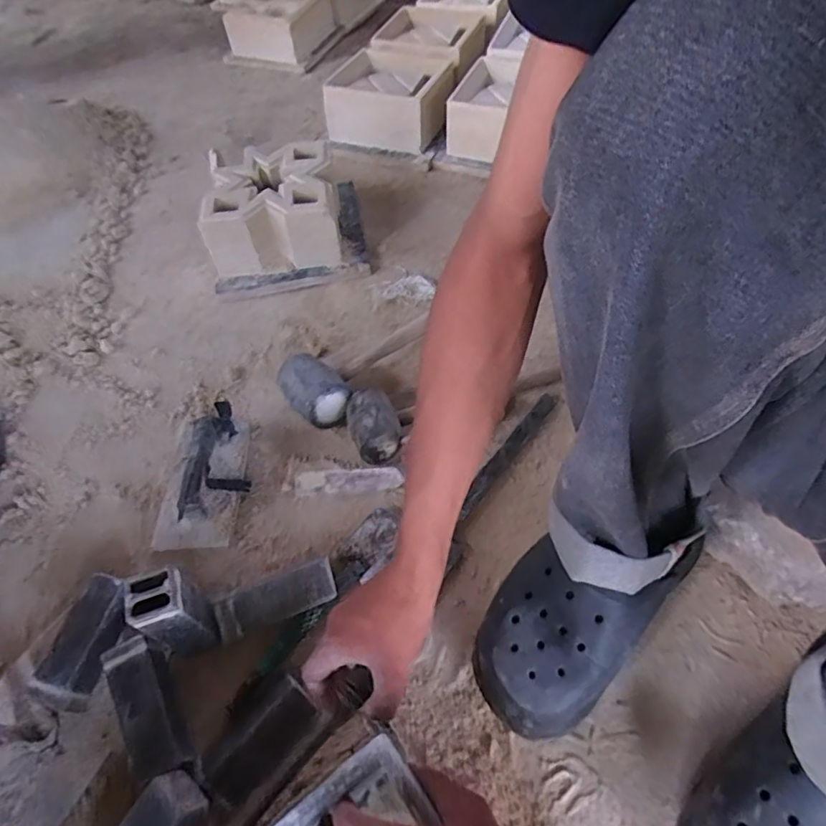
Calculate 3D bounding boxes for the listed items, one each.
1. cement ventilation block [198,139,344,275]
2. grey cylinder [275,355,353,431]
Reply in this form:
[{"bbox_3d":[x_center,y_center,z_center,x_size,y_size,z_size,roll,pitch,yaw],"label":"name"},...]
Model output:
[{"bbox_3d":[-0.225,-0.326,0.890,0.200,0.125,0.192,-12,56,-1],"label":"cement ventilation block"},{"bbox_3d":[-0.127,-0.027,0.700,0.069,0.071,0.099,-37,60,-17],"label":"grey cylinder"}]

